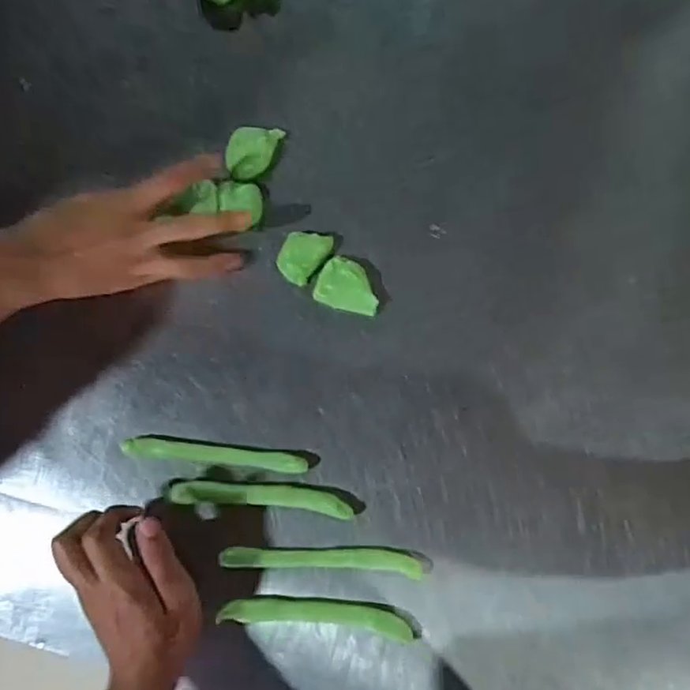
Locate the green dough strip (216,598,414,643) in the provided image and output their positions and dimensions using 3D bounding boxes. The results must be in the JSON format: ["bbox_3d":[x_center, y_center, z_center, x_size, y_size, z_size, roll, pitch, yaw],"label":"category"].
[{"bbox_3d":[-0.022,0.214,0.462,0.148,0.014,0.021,6,82,2],"label":"green dough strip"}]

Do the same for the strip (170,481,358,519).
[{"bbox_3d":[-0.066,0.123,0.477,0.142,0.013,0.020,6,82,2],"label":"strip"}]

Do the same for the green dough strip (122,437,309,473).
[{"bbox_3d":[-0.106,0.090,0.484,0.148,0.012,0.015,5,82,2],"label":"green dough strip"}]

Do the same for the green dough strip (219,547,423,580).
[{"bbox_3d":[-0.017,0.171,0.468,0.155,0.014,0.020,4,82,2],"label":"green dough strip"}]

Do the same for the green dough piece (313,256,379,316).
[{"bbox_3d":[0.004,-0.048,0.496,0.053,0.017,0.040,21,83,4],"label":"green dough piece"}]

